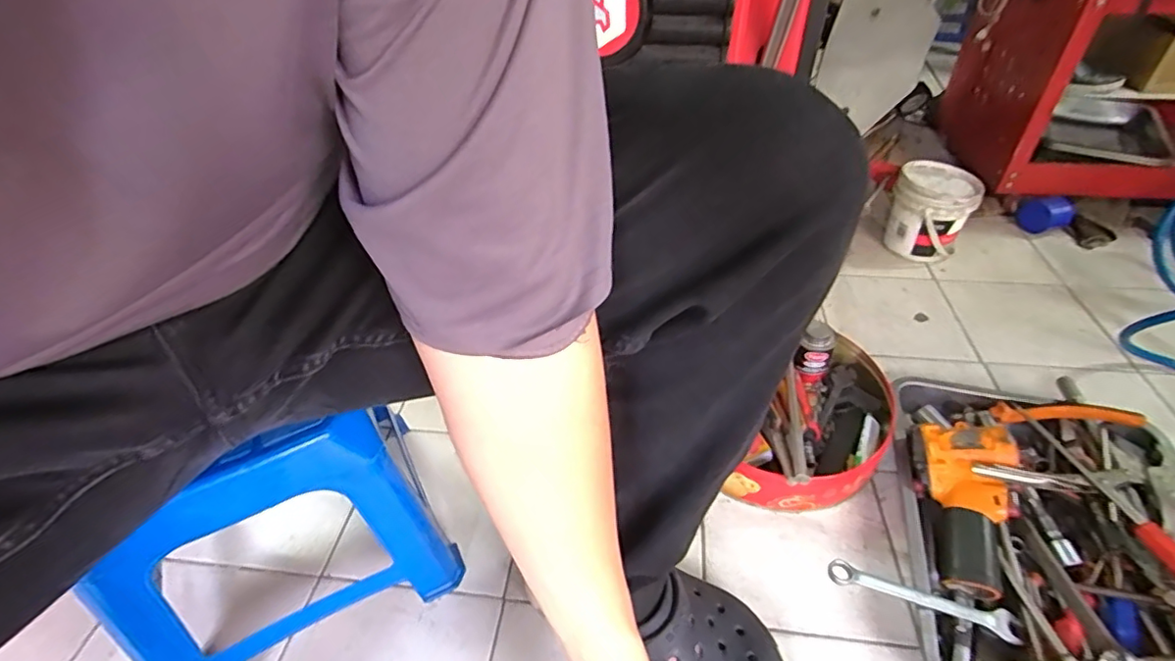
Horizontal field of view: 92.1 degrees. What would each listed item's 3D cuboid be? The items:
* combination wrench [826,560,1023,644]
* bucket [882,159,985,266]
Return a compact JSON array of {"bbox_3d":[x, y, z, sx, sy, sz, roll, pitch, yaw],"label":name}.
[{"bbox_3d":[0.305,0.245,0.517,0.173,0.010,0.023,18,43,1],"label":"combination wrench"},{"bbox_3d":[0.596,-0.205,0.995,0.127,0.137,0.125,21,46,23],"label":"bucket"}]

